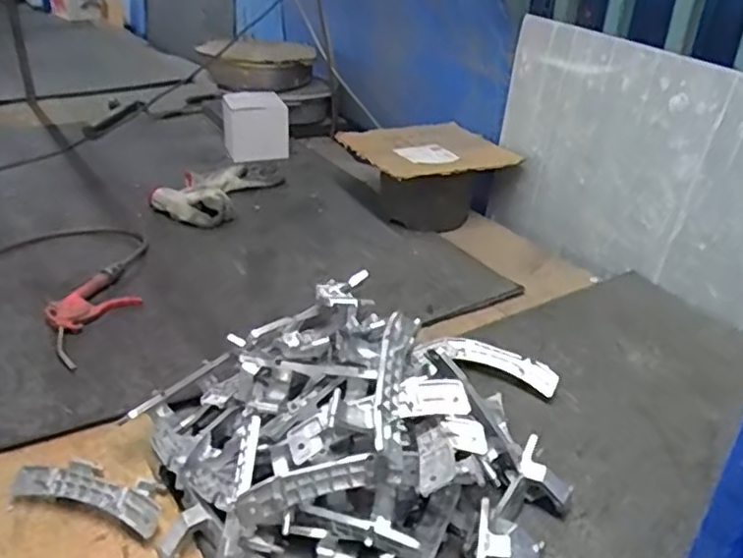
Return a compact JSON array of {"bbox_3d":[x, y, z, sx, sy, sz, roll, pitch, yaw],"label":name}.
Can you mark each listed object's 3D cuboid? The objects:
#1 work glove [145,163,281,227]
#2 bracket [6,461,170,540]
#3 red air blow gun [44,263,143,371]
[{"bbox_3d":[-0.305,-0.181,1.309,0.160,0.039,0.264,12,32,17],"label":"work glove"},{"bbox_3d":[-0.267,0.206,0.640,0.160,0.034,0.067,11,31,15],"label":"bracket"},{"bbox_3d":[-0.394,0.037,0.918,0.090,0.026,0.233,7,30,8],"label":"red air blow gun"}]

